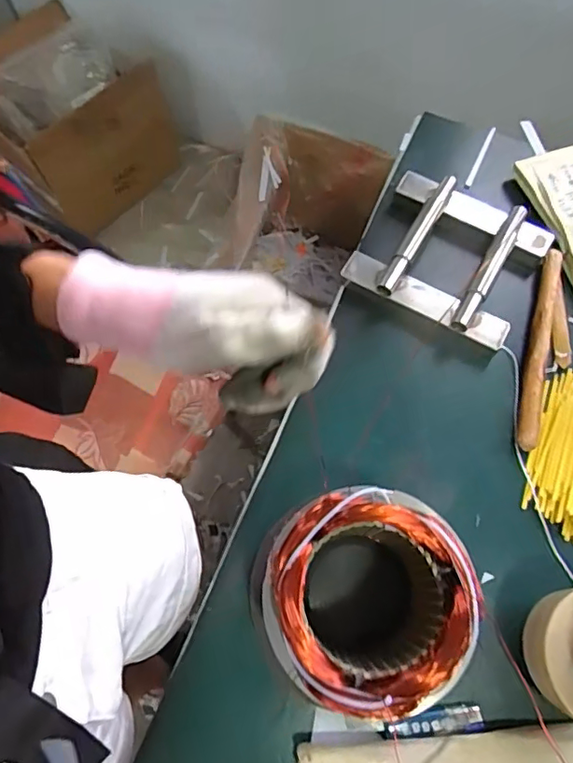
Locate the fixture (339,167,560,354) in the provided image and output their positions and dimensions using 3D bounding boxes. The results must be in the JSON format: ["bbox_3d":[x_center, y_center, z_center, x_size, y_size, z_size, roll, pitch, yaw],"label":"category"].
[{"bbox_3d":[0.188,-0.150,0.613,0.188,0.037,0.170,27,69,14],"label":"fixture"}]

